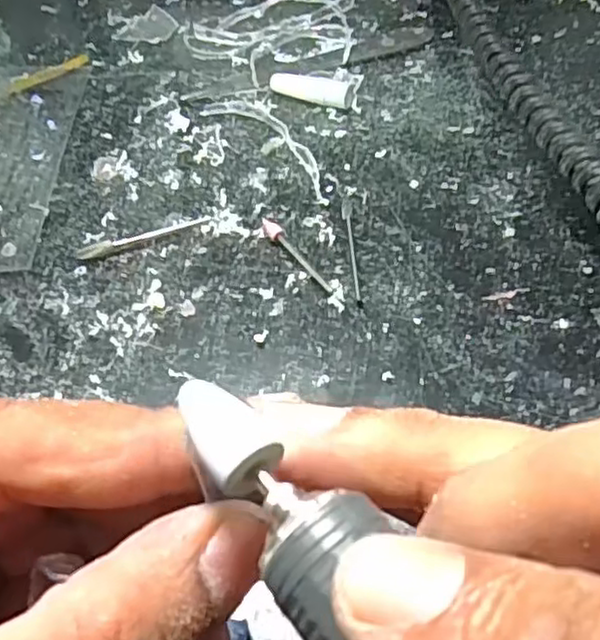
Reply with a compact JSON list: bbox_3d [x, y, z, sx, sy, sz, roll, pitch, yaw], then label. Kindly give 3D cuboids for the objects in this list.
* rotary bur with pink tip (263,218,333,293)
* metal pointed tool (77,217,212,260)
[{"bbox_3d":[-0.002,-0.024,0.254,0.006,0.004,0.041,-29,59,-17],"label":"rotary bur with pink tip"},{"bbox_3d":[-0.059,-0.033,0.264,0.050,0.004,0.007,-18,57,-10],"label":"metal pointed tool"}]

